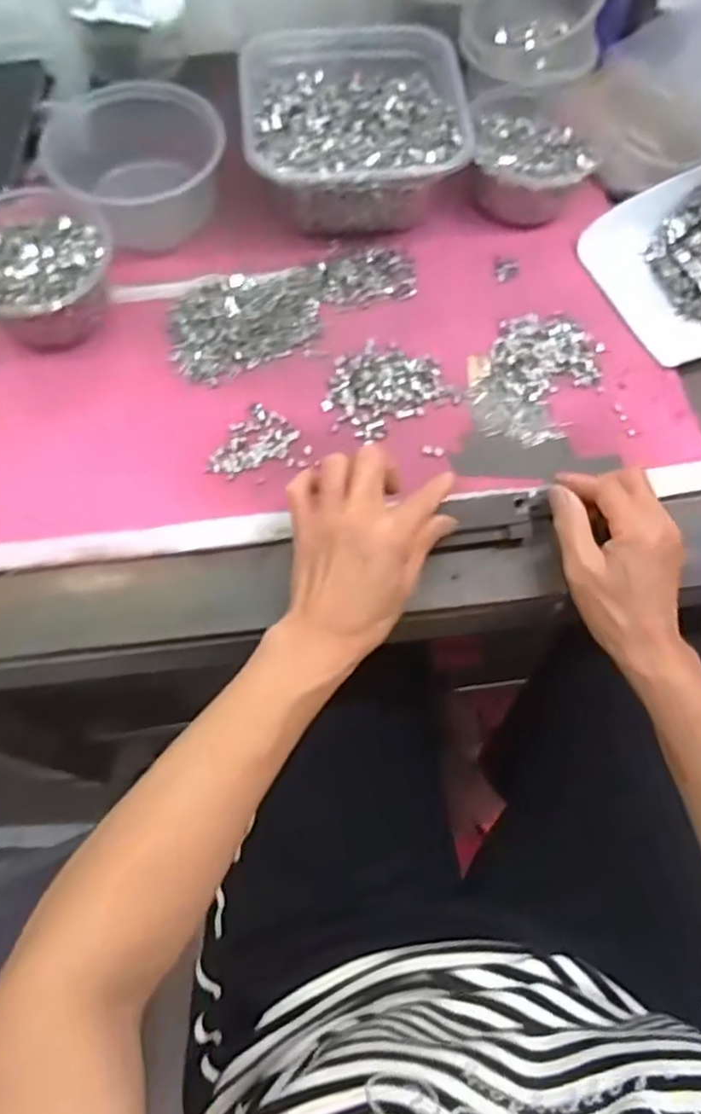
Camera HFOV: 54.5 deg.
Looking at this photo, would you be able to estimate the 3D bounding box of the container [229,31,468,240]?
[{"bbox_3d":[0.000,-0.350,0.562,0.168,0.076,0.177,-6,67,-4],"label":"container"}]

